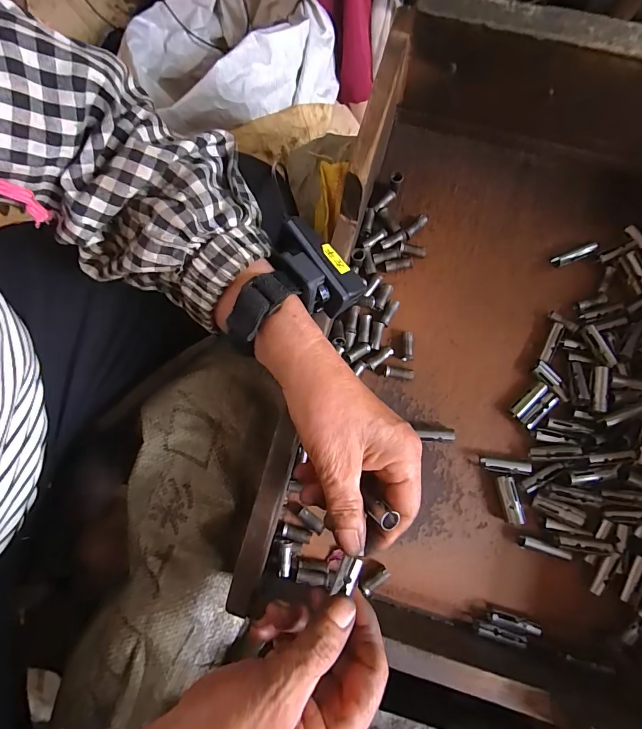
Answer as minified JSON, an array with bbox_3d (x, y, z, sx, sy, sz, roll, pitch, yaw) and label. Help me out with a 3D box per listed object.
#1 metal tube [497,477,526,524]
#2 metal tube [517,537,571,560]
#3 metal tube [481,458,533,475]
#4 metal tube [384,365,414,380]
[{"bbox_3d":[0.152,0.109,0.313,0.015,0.013,0.037,-11,78,-1],"label":"metal tube"},{"bbox_3d":[0.177,0.146,0.304,0.037,0.006,0.009,18,80,5],"label":"metal tube"},{"bbox_3d":[0.152,0.084,0.318,0.037,0.013,0.011,7,79,3],"label":"metal tube"},{"bbox_3d":[0.068,0.007,0.335,0.026,0.008,0.010,5,79,3],"label":"metal tube"}]

